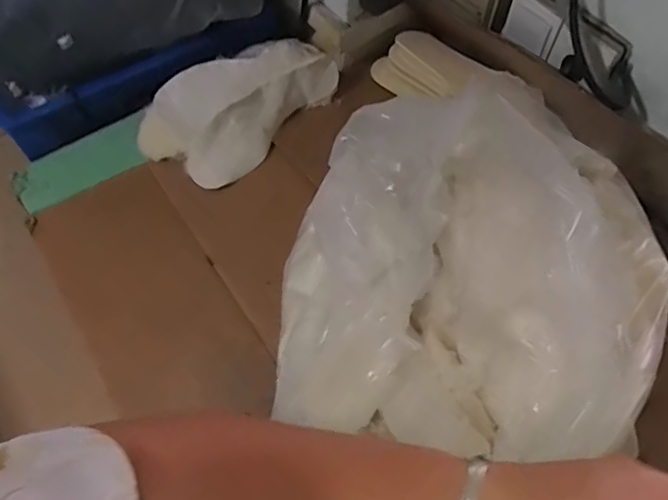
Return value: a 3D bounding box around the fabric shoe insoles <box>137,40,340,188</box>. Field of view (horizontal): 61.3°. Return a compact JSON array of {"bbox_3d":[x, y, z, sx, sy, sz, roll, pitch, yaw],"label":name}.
[{"bbox_3d":[-0.146,-0.225,0.872,0.162,0.092,0.296,38,67,19],"label":"fabric shoe insoles"}]

